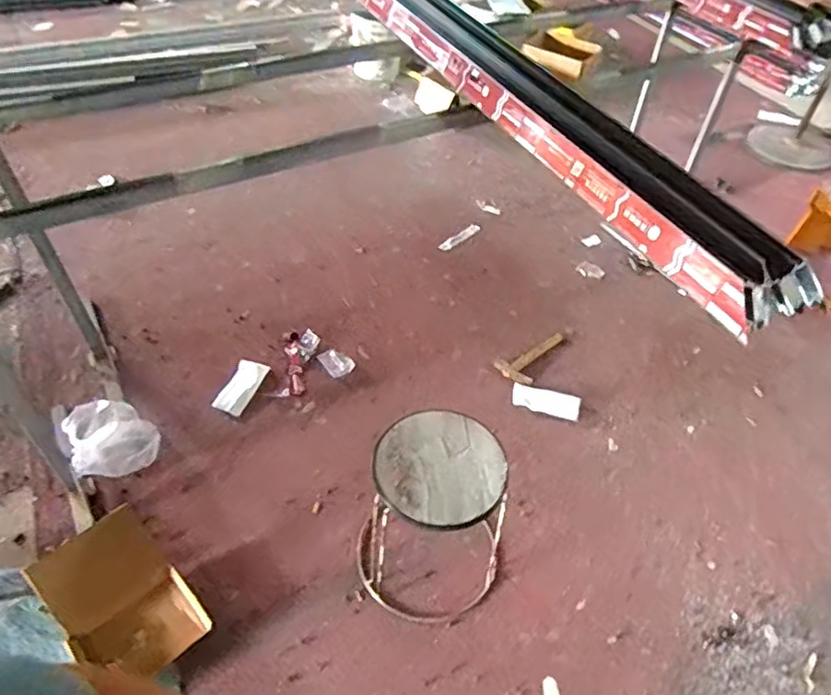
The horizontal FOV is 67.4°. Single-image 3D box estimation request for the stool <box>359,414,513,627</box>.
[{"bbox_3d":[0.056,0.401,1.500,0.363,0.454,0.275,15,48,8],"label":"stool"}]

